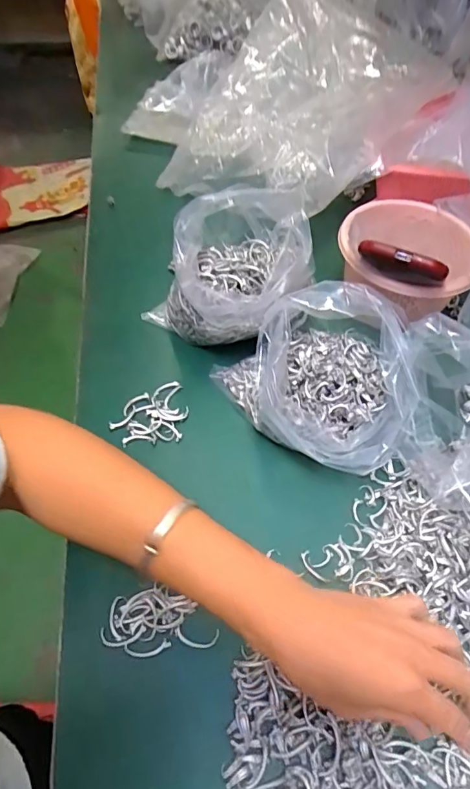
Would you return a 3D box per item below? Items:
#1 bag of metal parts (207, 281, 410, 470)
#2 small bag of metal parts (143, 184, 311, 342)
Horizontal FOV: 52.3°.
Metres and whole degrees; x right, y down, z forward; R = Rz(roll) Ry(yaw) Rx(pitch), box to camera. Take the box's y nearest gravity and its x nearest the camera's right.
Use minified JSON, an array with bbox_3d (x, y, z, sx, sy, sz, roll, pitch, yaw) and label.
[{"bbox_3d":[0.078,-0.018,0.427,0.142,0.112,0.157,-19,57,-15],"label":"bag of metal parts"},{"bbox_3d":[-0.013,-0.127,0.493,0.163,0.132,0.160,0,54,-2],"label":"small bag of metal parts"}]

